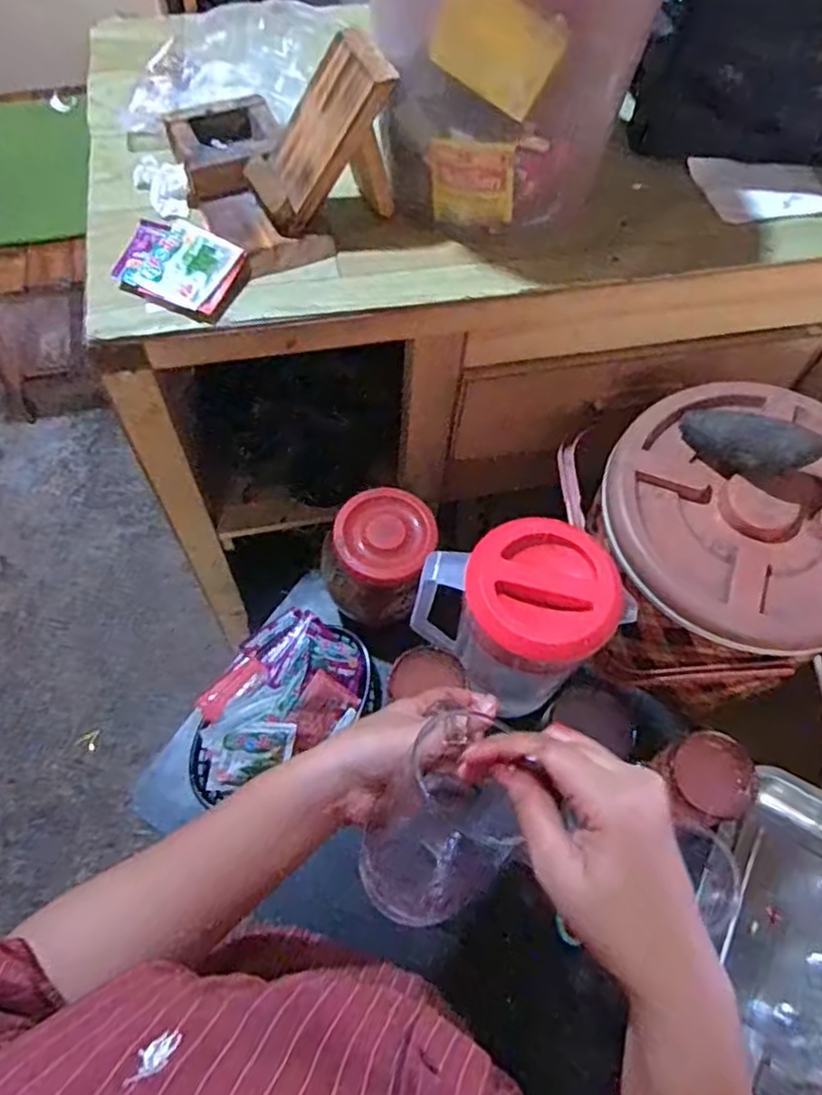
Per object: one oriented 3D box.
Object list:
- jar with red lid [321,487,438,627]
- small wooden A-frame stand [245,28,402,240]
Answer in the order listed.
[{"bbox_3d":[-0.034,0.011,0.714,0.113,0.109,0.106,1,62,-1],"label":"jar with red lid"},{"bbox_3d":[-0.081,-0.356,0.589,0.119,0.115,0.080,-24,65,-13],"label":"small wooden A-frame stand"}]

